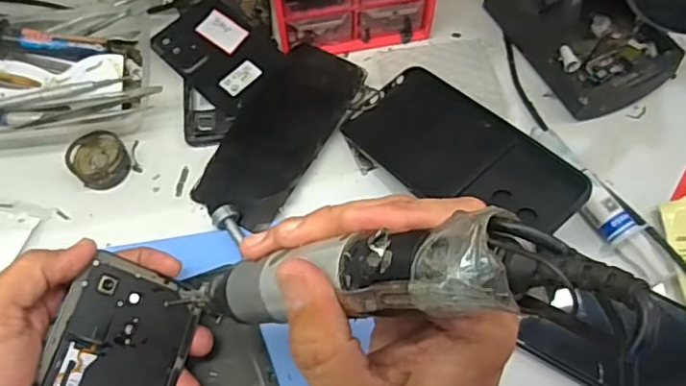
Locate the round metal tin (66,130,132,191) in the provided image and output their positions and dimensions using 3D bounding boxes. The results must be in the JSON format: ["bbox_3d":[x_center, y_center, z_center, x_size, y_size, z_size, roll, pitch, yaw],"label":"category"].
[{"bbox_3d":[-0.181,-0.026,0.429,0.038,0.021,0.042,-29,69,-13],"label":"round metal tin"}]

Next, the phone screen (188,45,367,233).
[{"bbox_3d":[-0.047,-0.050,0.436,0.068,0.009,0.151,28,68,11],"label":"phone screen"}]

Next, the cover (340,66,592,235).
[{"bbox_3d":[0.080,-0.028,0.402,0.080,0.010,0.171,-46,54,-3],"label":"cover"}]

